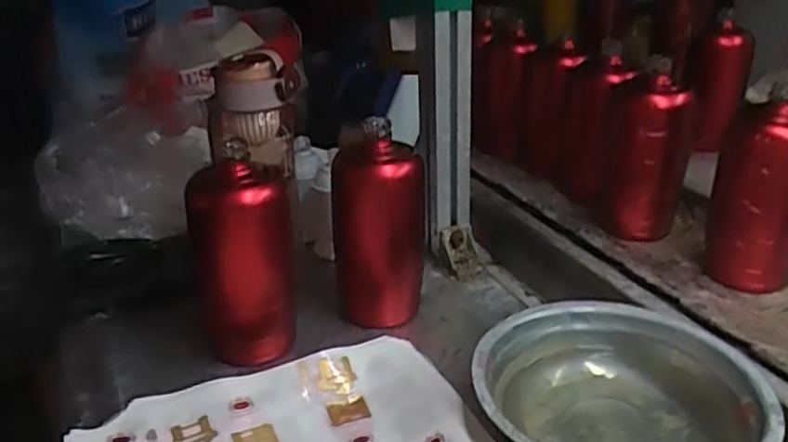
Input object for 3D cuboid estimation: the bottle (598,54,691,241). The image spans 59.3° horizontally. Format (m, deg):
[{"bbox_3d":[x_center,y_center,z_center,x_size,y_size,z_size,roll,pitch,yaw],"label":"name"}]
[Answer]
[{"bbox_3d":[0.263,-0.075,0.727,0.076,0.157,0.088,5,27,18],"label":"bottle"}]

